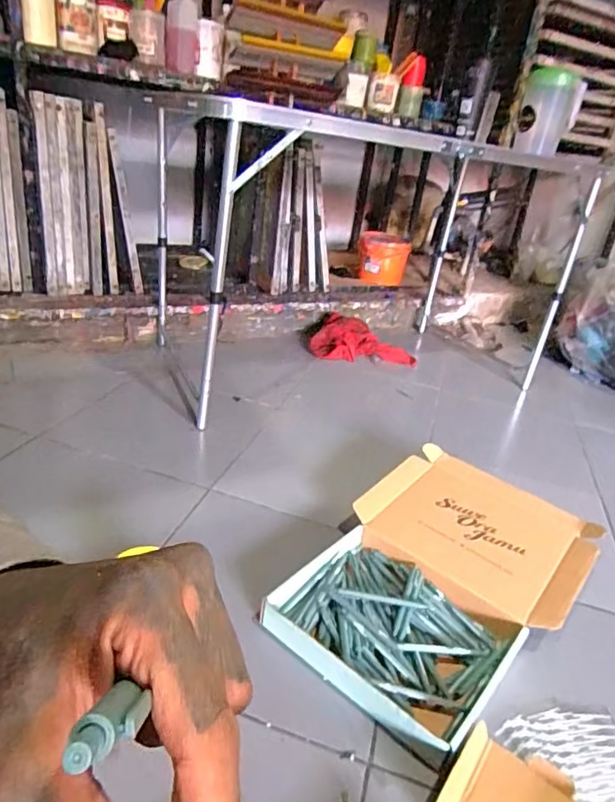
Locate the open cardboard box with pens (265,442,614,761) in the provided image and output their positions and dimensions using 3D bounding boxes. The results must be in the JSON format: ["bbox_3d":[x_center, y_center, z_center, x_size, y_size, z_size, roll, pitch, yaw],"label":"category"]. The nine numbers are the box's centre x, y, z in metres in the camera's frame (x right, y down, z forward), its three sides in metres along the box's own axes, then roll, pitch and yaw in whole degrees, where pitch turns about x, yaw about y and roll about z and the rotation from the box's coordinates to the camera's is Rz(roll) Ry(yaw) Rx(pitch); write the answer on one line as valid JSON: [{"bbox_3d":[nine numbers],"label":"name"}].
[{"bbox_3d":[0.223,0.282,0.895,0.370,0.087,0.543,27,31,31],"label":"open cardboard box with pens"}]

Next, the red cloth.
[{"bbox_3d":[0.190,-0.206,1.843,0.365,0.110,0.223,9,27,-1],"label":"red cloth"}]

